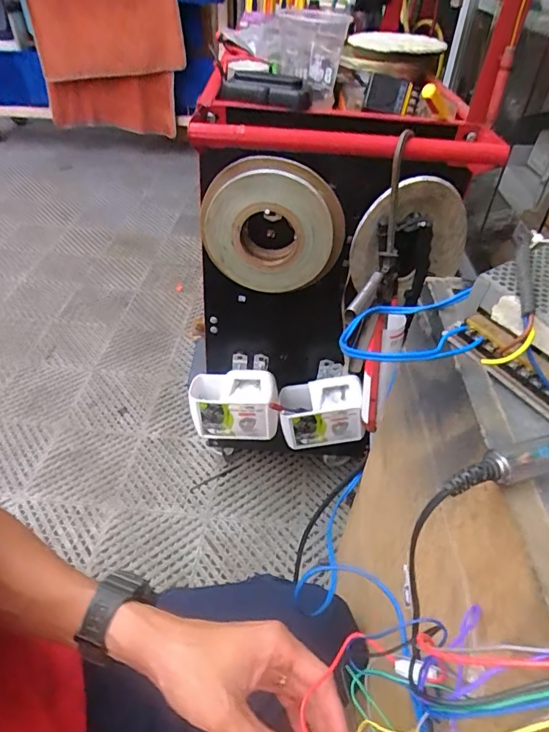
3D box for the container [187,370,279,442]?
[{"bbox_3d":[-0.072,0.063,0.830,0.153,0.123,0.076,4,42,1],"label":"container"}]

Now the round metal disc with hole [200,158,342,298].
[{"bbox_3d":[-0.004,-0.183,0.625,0.183,0.165,0.053,14,43,12],"label":"round metal disc with hole"}]

